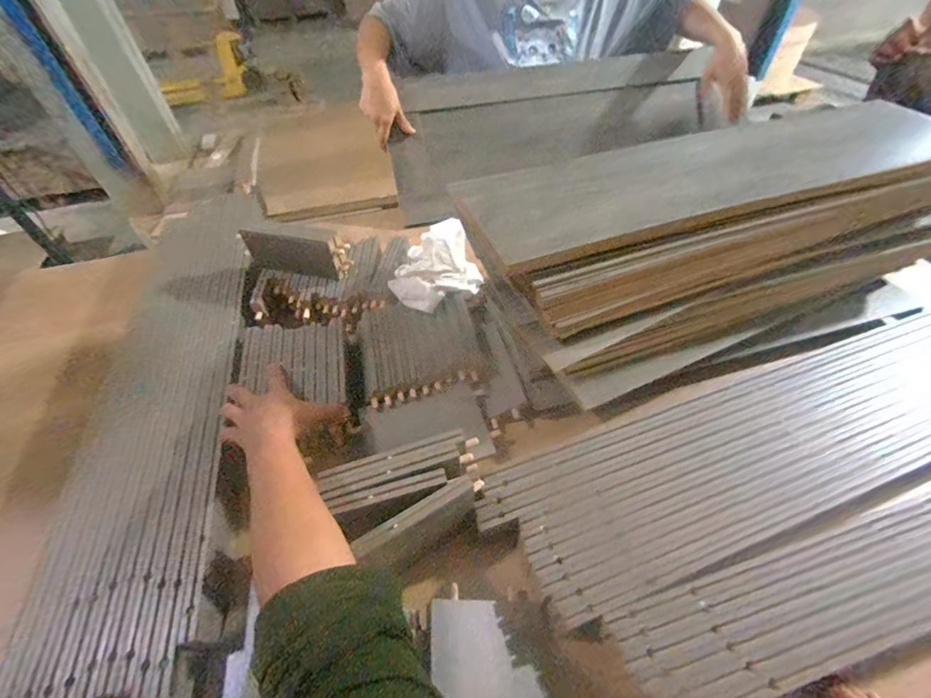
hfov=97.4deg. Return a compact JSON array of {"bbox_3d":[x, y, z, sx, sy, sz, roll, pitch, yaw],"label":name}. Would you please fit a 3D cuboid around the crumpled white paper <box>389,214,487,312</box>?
[{"bbox_3d":[-0.048,-0.127,0.630,0.131,0.079,0.135,-4,49,-1],"label":"crumpled white paper"}]

